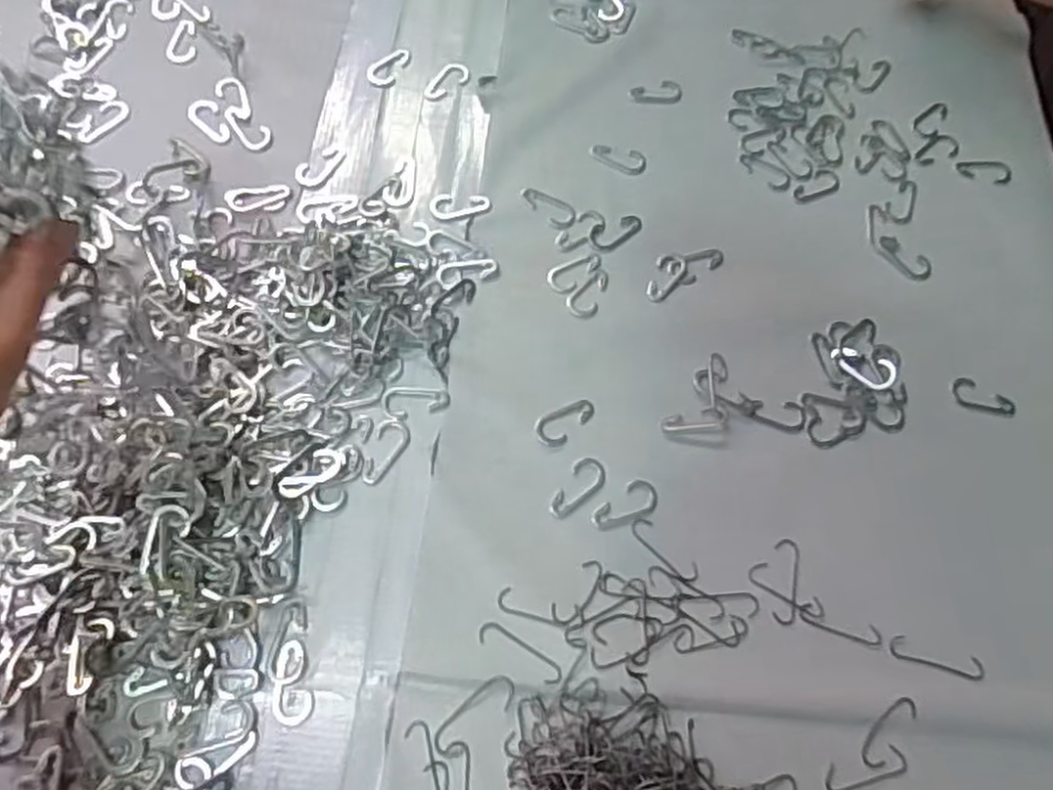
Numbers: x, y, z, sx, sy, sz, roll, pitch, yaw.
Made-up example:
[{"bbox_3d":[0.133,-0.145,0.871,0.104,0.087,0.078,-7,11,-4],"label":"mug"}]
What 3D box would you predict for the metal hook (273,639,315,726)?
[{"bbox_3d":[-0.110,0.134,0.347,0.018,0.004,0.037,-17,68,-11],"label":"metal hook"}]

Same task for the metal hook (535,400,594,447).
[{"bbox_3d":[0.022,0.014,0.403,0.035,0.004,0.018,-28,71,-15],"label":"metal hook"}]

